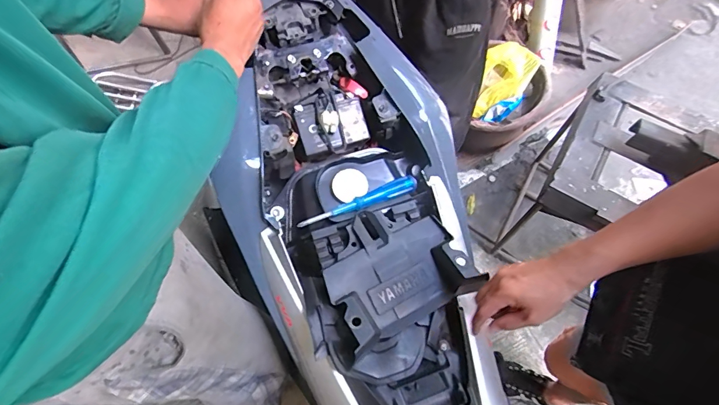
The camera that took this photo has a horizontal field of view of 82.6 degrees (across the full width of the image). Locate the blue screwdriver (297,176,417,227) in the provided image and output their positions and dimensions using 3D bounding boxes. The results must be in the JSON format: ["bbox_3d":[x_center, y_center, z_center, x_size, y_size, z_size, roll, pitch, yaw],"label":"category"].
[{"bbox_3d":[0.000,0.000,0.625,0.192,0.021,0.021,-22,64,-10],"label":"blue screwdriver"}]

